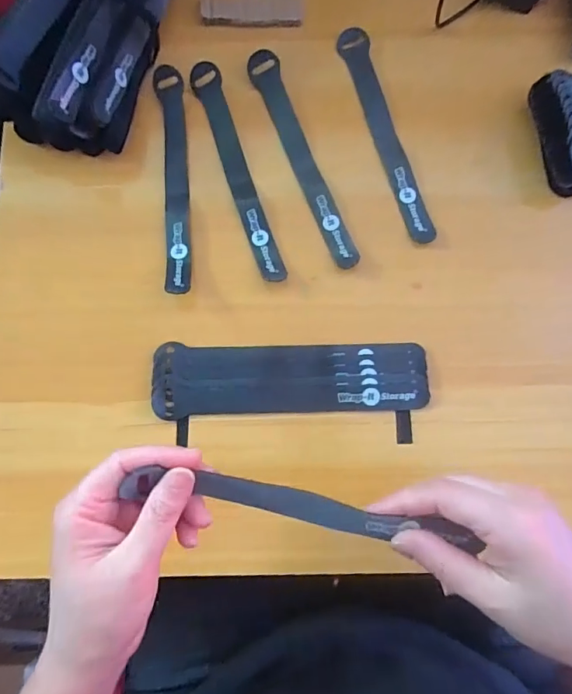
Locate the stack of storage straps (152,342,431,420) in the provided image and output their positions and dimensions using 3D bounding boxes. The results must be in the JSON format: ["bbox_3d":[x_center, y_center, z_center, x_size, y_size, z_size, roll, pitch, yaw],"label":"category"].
[{"bbox_3d":[0.004,0.023,0.344,0.198,0.007,0.052,-2,76,0],"label":"stack of storage straps"}]

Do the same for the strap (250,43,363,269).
[{"bbox_3d":[0.015,-0.155,0.374,0.024,0.011,0.201,-21,77,-5],"label":"strap"}]

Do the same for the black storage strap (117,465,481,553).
[{"bbox_3d":[0.010,0.087,0.249,0.187,0.012,0.017,11,76,-2],"label":"black storage strap"}]

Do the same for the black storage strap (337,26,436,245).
[{"bbox_3d":[0.081,-0.180,0.383,0.024,0.005,0.205,-13,76,-3],"label":"black storage strap"}]

